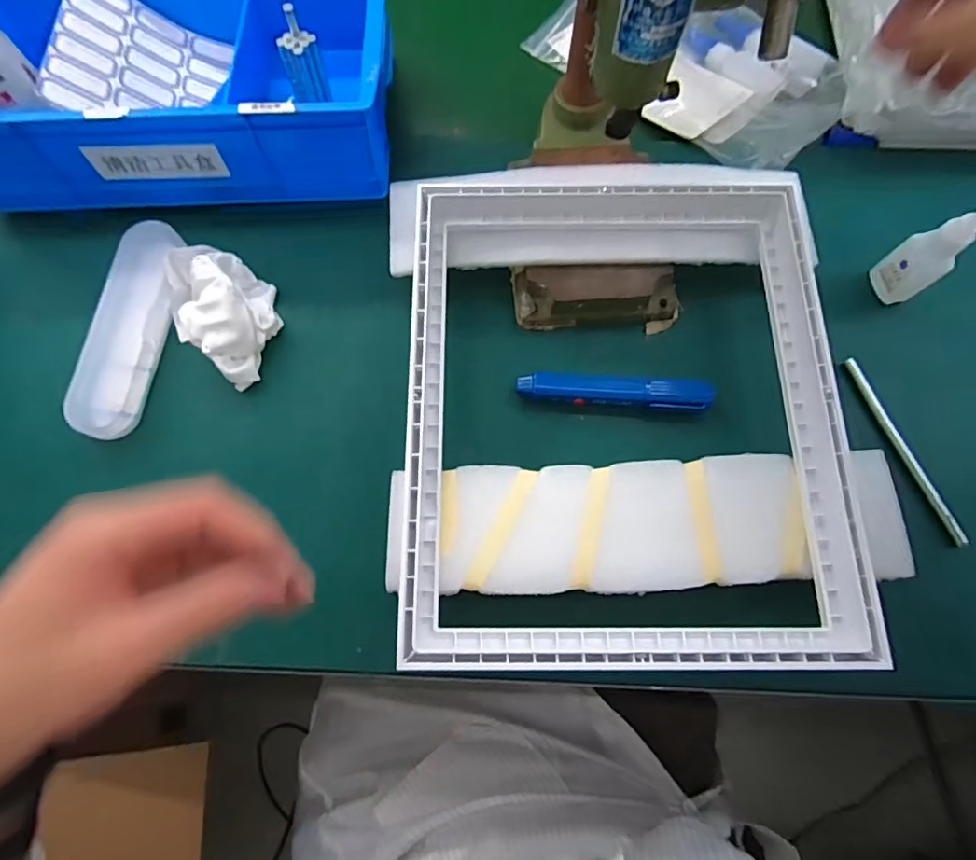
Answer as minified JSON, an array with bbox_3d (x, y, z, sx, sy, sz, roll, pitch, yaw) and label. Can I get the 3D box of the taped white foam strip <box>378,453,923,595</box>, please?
[{"bbox_3d":[0.103,0.062,0.359,0.323,0.034,0.085,-2,73,-1],"label":"taped white foam strip"}]

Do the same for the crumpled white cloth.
[{"bbox_3d":[-0.202,-0.098,0.407,0.072,0.041,0.116,-32,76,-9],"label":"crumpled white cloth"}]

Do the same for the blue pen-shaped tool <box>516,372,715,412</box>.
[{"bbox_3d":[0.094,-0.030,0.401,0.141,0.018,0.023,6,73,2],"label":"blue pen-shaped tool"}]

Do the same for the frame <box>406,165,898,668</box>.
[{"bbox_3d":[0.087,-0.024,0.358,0.278,0.045,0.339,0,73,0],"label":"frame"}]

